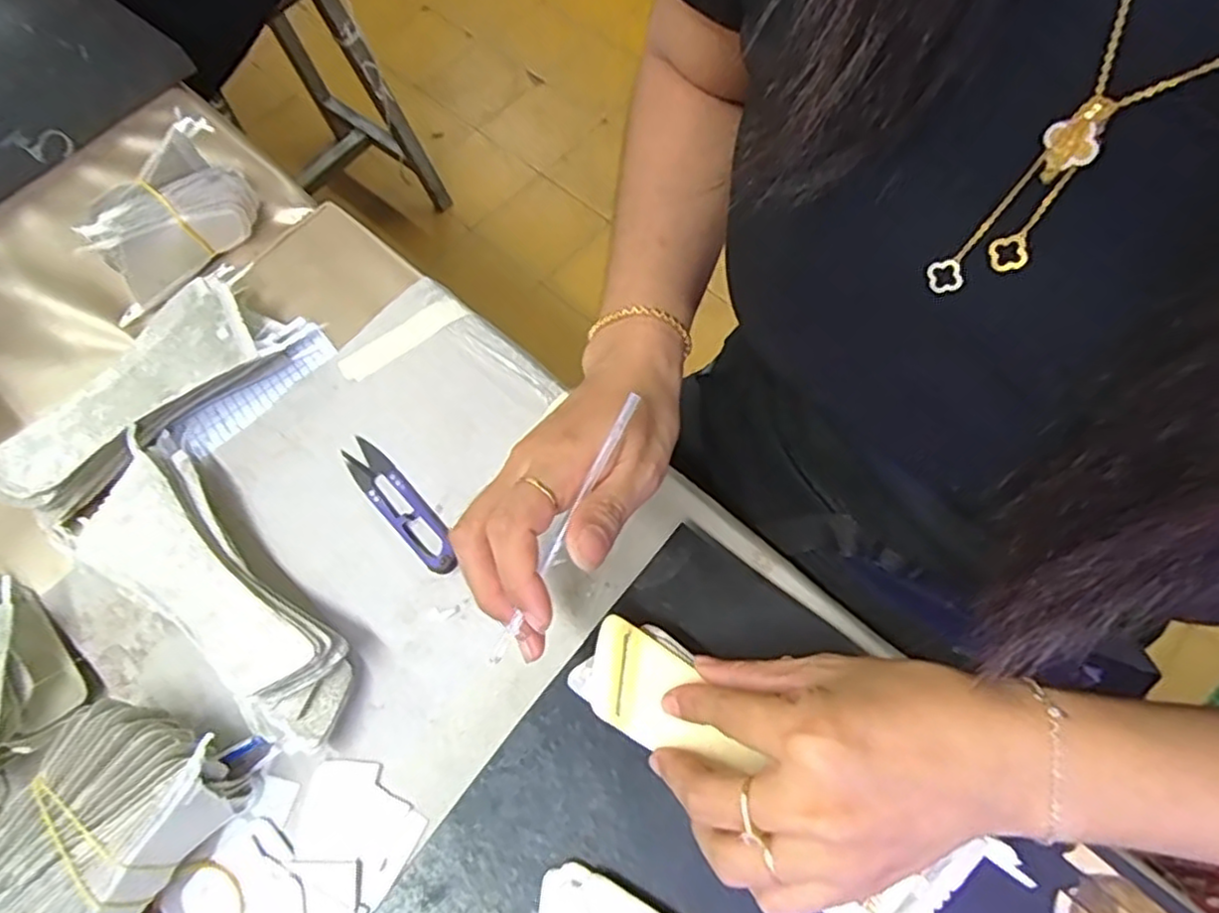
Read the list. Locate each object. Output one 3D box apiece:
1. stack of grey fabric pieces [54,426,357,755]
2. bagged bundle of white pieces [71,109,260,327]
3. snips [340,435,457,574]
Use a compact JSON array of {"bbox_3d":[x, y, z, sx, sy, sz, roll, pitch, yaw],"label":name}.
[{"bbox_3d":[-0.211,0.071,0.371,0.200,0.043,0.071,38,74,17],"label":"stack of grey fabric pieces"},{"bbox_3d":[-0.302,-0.162,0.472,0.121,0.054,0.066,-42,71,-14],"label":"bagged bundle of white pieces"},{"bbox_3d":[-0.121,0.027,0.403,0.023,0.007,0.100,-40,71,-13],"label":"snips"}]

